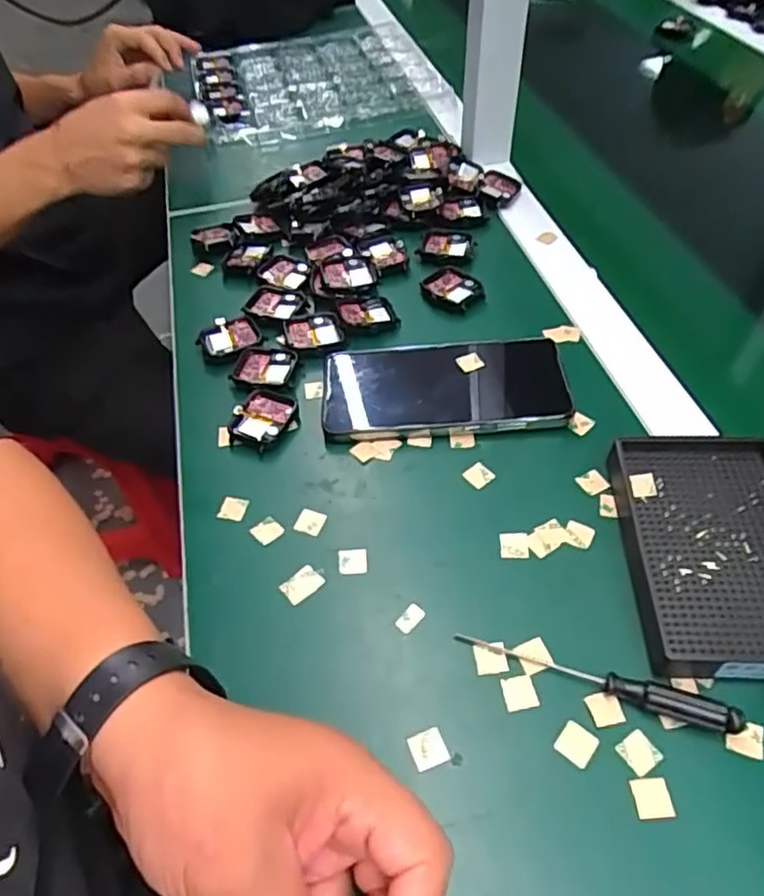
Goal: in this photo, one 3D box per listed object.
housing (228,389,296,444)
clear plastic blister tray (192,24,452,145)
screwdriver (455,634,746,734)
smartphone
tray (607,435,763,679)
[{"bbox_3d":[-0.081,-0.019,0.433,0.035,0.014,0.041,21,54,19],"label":"housing"},{"bbox_3d":[-0.084,-0.449,0.782,0.271,0.024,0.243,-14,51,-8],"label":"clear plastic blister tray"},{"bbox_3d":[0.101,0.111,0.310,0.131,0.015,0.011,15,52,15],"label":"screwdriver"},{"bbox_3d":[0.041,-0.044,0.437,0.160,0.014,0.079,-4,51,3],"label":"smartphone"},{"bbox_3d":[0.181,0.054,0.347,0.094,0.024,0.137,3,50,5],"label":"tray"}]

